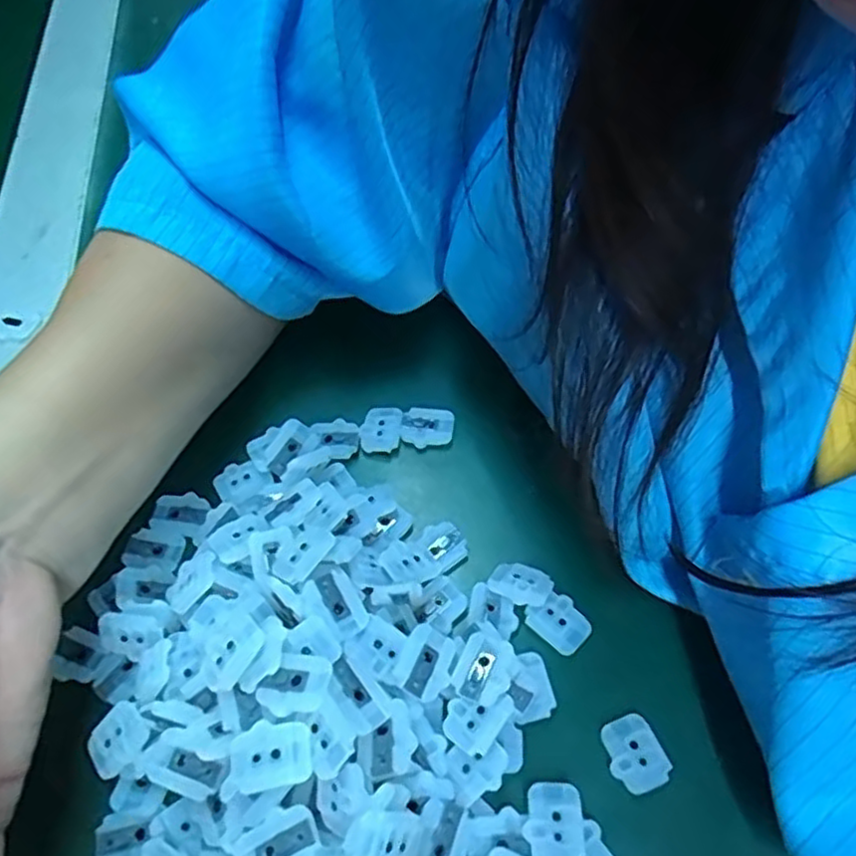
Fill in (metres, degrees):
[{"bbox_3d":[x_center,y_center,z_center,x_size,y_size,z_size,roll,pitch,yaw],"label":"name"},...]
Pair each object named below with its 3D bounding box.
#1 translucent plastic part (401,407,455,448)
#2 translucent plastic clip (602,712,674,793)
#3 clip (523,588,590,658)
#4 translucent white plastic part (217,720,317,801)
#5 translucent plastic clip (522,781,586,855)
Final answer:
[{"bbox_3d":[0.000,-0.001,0.294,0.021,0.005,0.017,-1,58,2],"label":"translucent plastic part"},{"bbox_3d":[0.065,0.103,0.222,0.017,0.005,0.022,-19,59,-9],"label":"translucent plastic clip"},{"bbox_3d":[0.046,0.067,0.244,0.020,0.006,0.017,39,67,23],"label":"clip"},{"bbox_3d":[-0.045,0.091,0.192,0.026,0.005,0.018,-10,58,-3],"label":"translucent white plastic part"},{"bbox_3d":[0.037,0.118,0.208,0.017,0.008,0.021,-3,58,1],"label":"translucent plastic clip"}]

